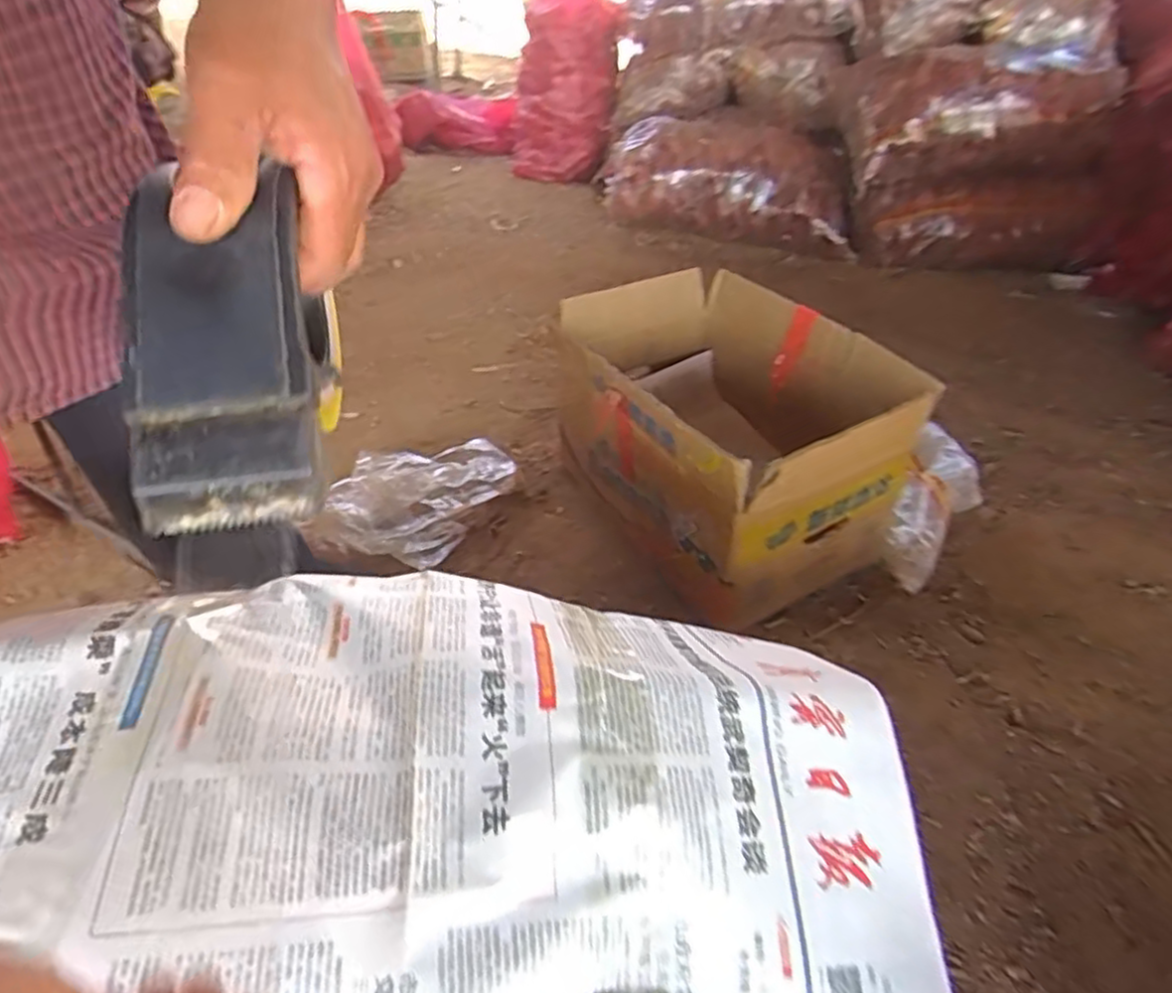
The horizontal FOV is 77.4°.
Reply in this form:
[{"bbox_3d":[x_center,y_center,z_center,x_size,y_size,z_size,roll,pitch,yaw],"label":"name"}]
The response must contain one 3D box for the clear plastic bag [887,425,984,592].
[{"bbox_3d":[0.491,0.011,1.031,0.113,0.095,0.264,24,69,20],"label":"clear plastic bag"}]

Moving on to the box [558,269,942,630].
[{"bbox_3d":[0.163,-0.097,1.030,0.330,0.293,0.504,-15,41,-25],"label":"box"}]

